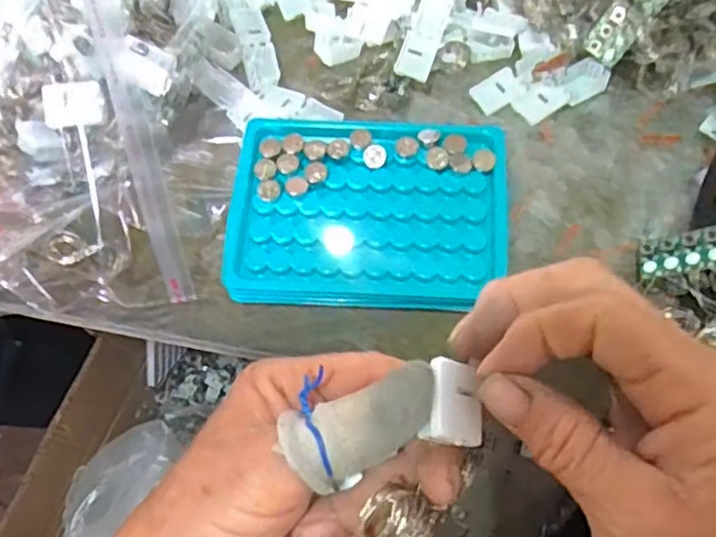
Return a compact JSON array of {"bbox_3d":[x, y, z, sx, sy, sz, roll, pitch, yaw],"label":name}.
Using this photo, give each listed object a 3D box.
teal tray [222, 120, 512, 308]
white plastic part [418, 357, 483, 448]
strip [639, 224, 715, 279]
[{"bbox_3d":[0.006,-0.027,0.331,0.131,0.026,0.098,3,67,4],"label":"teal tray"},{"bbox_3d":[0.032,0.046,0.220,0.019,0.009,0.026,18,64,-22],"label":"white plastic part"},{"bbox_3d":[0.157,-0.009,0.307,0.048,0.004,0.020,-14,62,35],"label":"strip"}]

